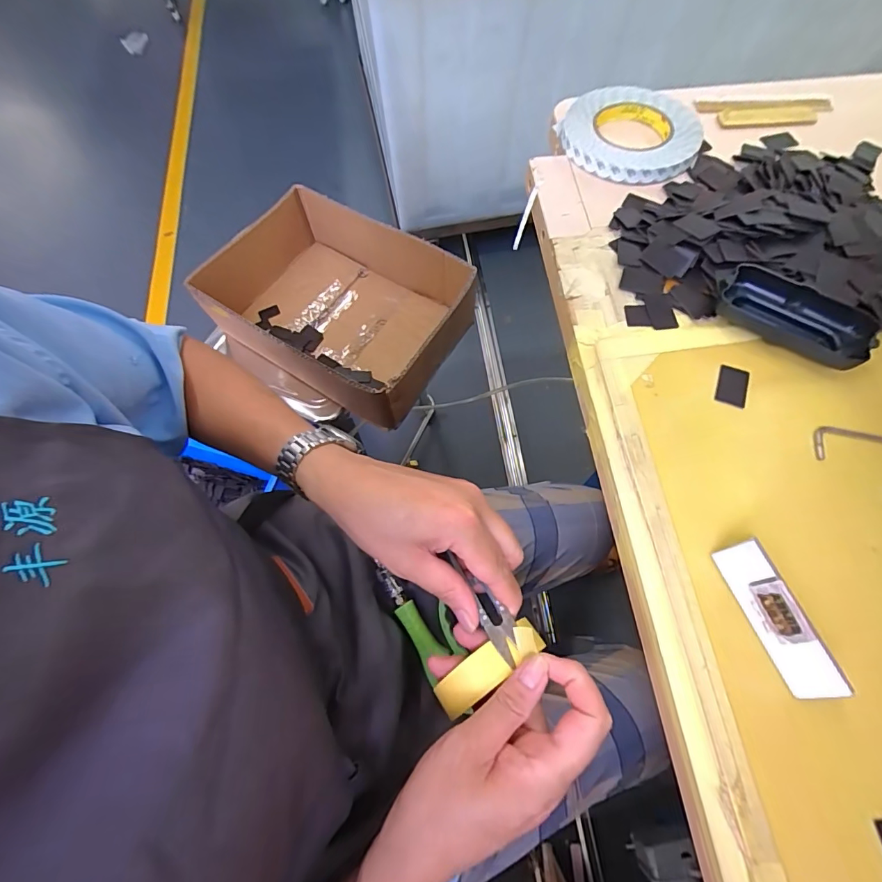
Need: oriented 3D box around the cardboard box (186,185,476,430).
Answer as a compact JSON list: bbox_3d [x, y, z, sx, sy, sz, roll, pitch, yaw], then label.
[{"bbox_3d":[-0.176,-0.228,0.716,0.419,0.144,0.243,28,69,12],"label":"cardboard box"}]

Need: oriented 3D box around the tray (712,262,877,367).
[{"bbox_3d":[0.288,-0.105,0.364,0.109,0.027,0.057,34,71,14],"label":"tray"}]

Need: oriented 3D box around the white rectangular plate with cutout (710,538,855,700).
[{"bbox_3d":[0.202,0.107,0.267,0.010,0.033,0.090,-11,66,-26],"label":"white rectangular plate with cutout"}]

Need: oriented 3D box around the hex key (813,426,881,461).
[{"bbox_3d":[0.339,0.003,0.333,0.115,0.007,0.026,2,64,-1],"label":"hex key"}]

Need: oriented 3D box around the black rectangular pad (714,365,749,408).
[{"bbox_3d":[0.232,-0.044,0.353,0.022,0.004,0.034,20,68,9],"label":"black rectangular pad"}]

